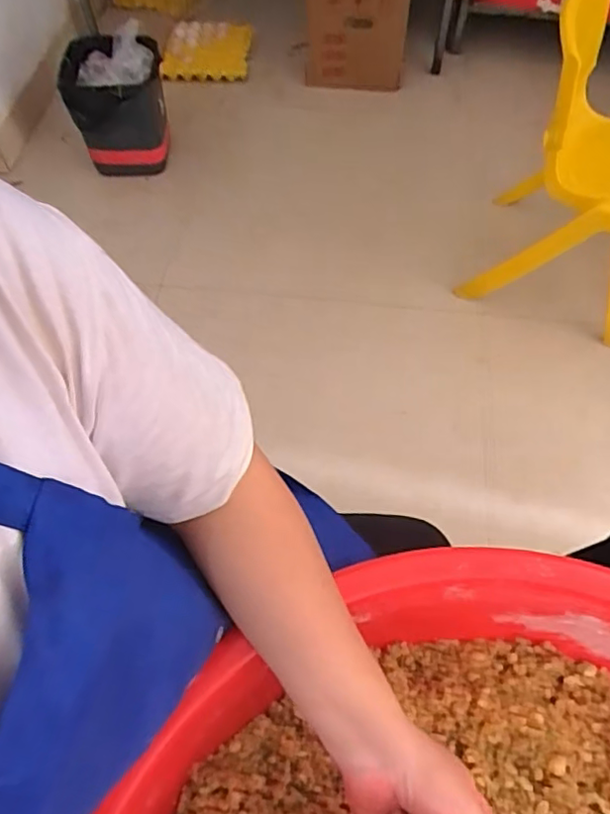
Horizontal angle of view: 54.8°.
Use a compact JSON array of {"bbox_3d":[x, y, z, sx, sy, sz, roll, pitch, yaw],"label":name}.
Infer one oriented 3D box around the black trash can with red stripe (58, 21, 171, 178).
[{"bbox_3d":[-0.500,-0.800,1.598,0.246,0.322,0.258,0,59,0],"label":"black trash can with red stripe"}]

